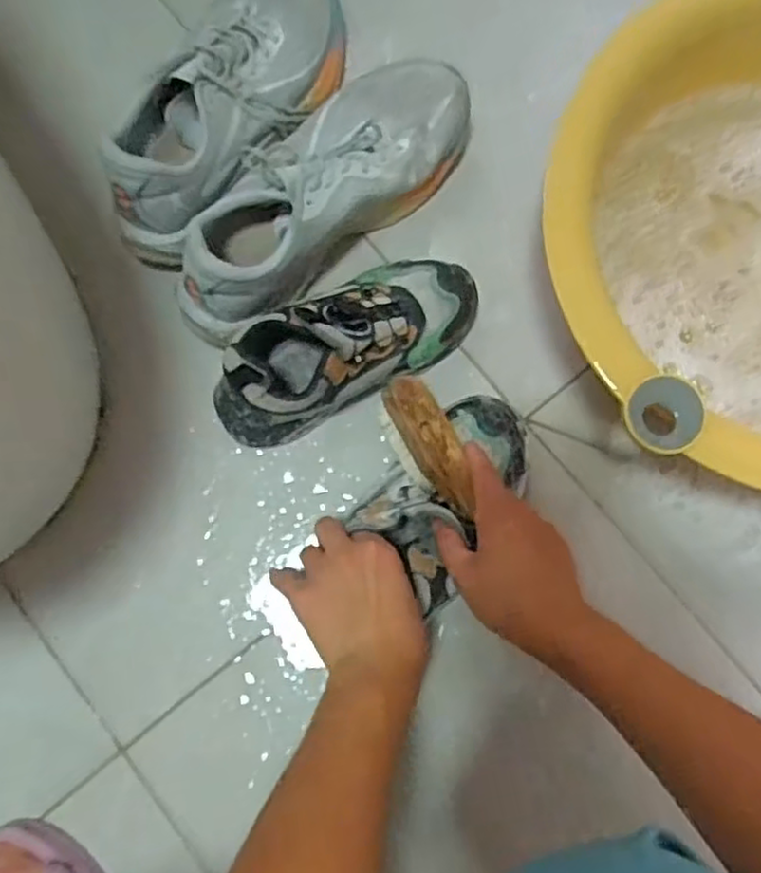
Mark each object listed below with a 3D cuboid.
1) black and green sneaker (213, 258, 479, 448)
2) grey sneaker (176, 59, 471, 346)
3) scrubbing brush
[{"bbox_3d":[-0.028,-0.072,0.542,0.225,0.108,0.089,-25,79,-4],"label":"black and green sneaker"},{"bbox_3d":[-0.051,-0.194,0.561,0.284,0.117,0.105,-43,84,-7],"label":"grey sneaker"},{"bbox_3d":[0.034,0.009,0.496,0.045,0.035,0.105,-25,73,-4],"label":"scrubbing brush"}]

